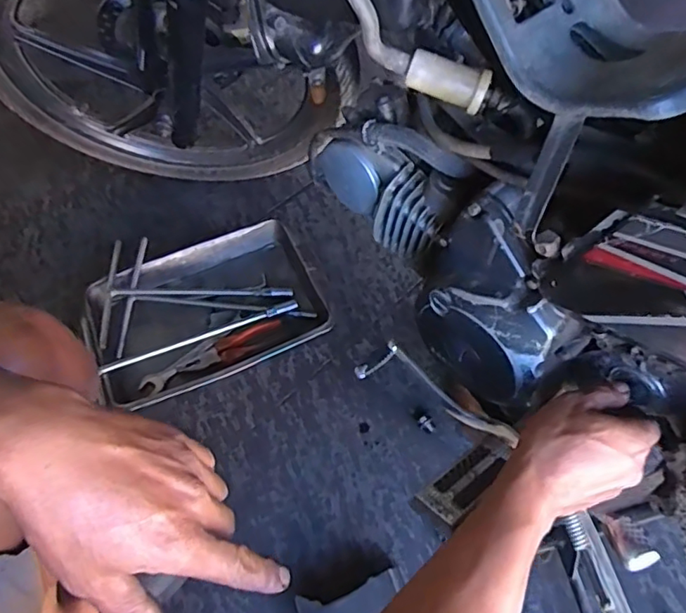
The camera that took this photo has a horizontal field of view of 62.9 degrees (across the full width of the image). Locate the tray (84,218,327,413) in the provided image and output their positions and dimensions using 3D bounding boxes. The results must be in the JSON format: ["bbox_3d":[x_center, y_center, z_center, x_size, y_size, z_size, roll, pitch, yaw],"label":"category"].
[{"bbox_3d":[-0.214,0.007,0.872,0.340,0.055,0.252,-22,58,-11],"label":"tray"}]

